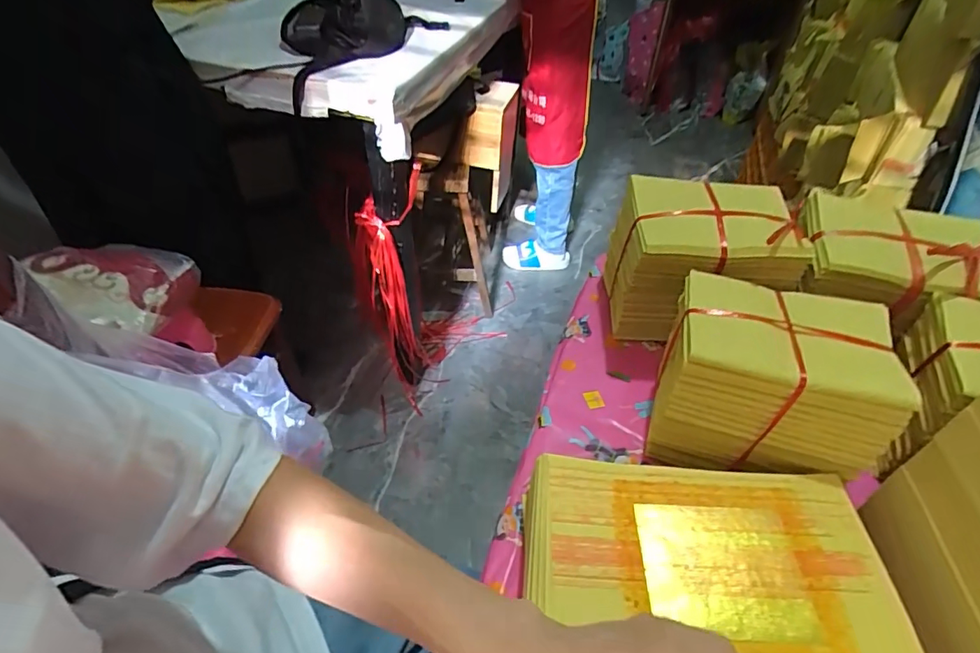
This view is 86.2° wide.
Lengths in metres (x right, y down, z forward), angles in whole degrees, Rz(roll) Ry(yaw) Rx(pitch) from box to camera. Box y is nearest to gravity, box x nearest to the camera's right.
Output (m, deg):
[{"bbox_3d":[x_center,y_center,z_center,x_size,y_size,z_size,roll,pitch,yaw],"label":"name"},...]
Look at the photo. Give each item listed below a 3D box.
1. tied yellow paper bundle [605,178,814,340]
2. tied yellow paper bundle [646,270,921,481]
[{"bbox_3d":[0.225,-0.061,0.571,0.167,0.147,0.137,4,45,2],"label":"tied yellow paper bundle"},{"bbox_3d":[0.243,0.045,0.466,0.160,0.122,0.123,13,46,11],"label":"tied yellow paper bundle"}]

